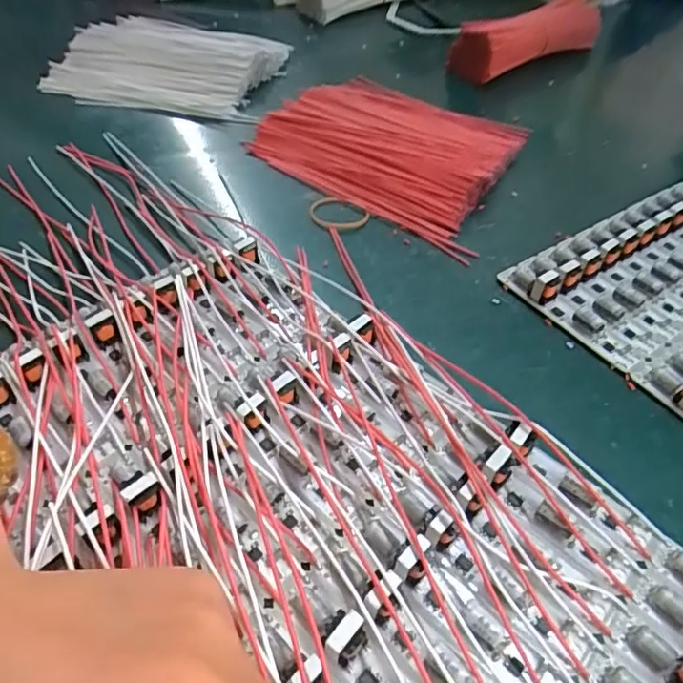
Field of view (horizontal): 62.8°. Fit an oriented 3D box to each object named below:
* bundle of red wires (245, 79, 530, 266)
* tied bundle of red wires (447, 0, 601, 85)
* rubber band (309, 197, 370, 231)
[{"bbox_3d":[0.035,-0.127,0.349,0.155,0.013,0.143,29,52,22],"label":"bundle of red wires"},{"bbox_3d":[0.156,-0.259,0.467,0.159,0.029,0.041,-30,55,-27],"label":"tied bundle of red wires"},{"bbox_3d":[-0.003,-0.071,0.307,0.027,0.004,0.031,-35,58,-30],"label":"rubber band"}]

